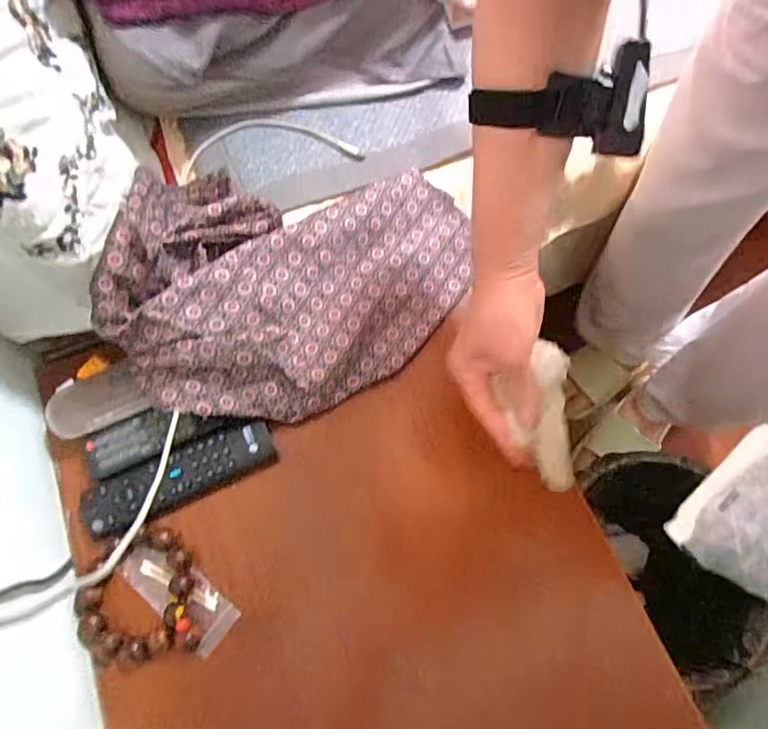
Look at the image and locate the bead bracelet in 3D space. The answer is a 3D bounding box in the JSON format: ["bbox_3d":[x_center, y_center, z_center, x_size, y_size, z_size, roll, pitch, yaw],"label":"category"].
[{"bbox_3d":[-0.196,0.180,0.427,0.090,0.017,0.093,-11,68,-4],"label":"bead bracelet"}]

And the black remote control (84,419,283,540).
[{"bbox_3d":[-0.172,0.096,0.460,0.160,0.021,0.044,-22,69,-8],"label":"black remote control"}]

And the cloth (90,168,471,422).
[{"bbox_3d":[-0.073,-0.078,0.473,0.299,0.103,0.227,-3,68,-1],"label":"cloth"}]

